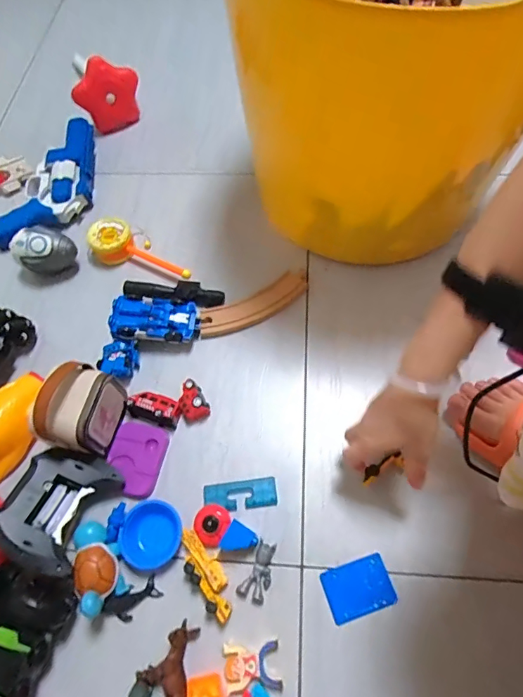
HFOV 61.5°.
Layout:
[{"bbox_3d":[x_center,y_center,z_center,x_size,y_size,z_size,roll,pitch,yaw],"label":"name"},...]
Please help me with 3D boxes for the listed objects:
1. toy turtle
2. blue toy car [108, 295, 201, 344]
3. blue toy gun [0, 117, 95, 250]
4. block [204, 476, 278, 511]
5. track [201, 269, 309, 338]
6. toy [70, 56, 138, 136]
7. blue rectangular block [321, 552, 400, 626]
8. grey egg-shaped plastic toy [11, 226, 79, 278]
[{"bbox_3d":[-0.173,0.227,0.460,0.045,0.051,0.091,-21,62,-8],"label":"toy turtle"},{"bbox_3d":[-0.142,-0.036,0.594,0.113,0.042,0.064,0,62,3],"label":"blue toy car"},{"bbox_3d":[-0.331,-0.269,0.727,0.121,0.057,0.273,19,65,13],"label":"blue toy gun"},{"bbox_3d":[-0.024,0.167,0.504,0.082,0.010,0.032,-7,61,0],"label":"block"},{"bbox_3d":[-0.008,-0.061,0.614,0.165,0.011,0.049,-25,63,-10],"label":"track"},{"bbox_3d":[-0.268,-0.446,0.772,0.112,0.116,0.026,-23,63,-9],"label":"toy"},{"bbox_3d":[0.102,0.252,0.463,0.070,0.004,0.051,-17,62,-5],"label":"blue rectangular block"},{"bbox_3d":[-0.315,-0.139,0.649,0.084,0.071,0.063,10,63,9],"label":"grey egg-shaped plastic toy"}]

